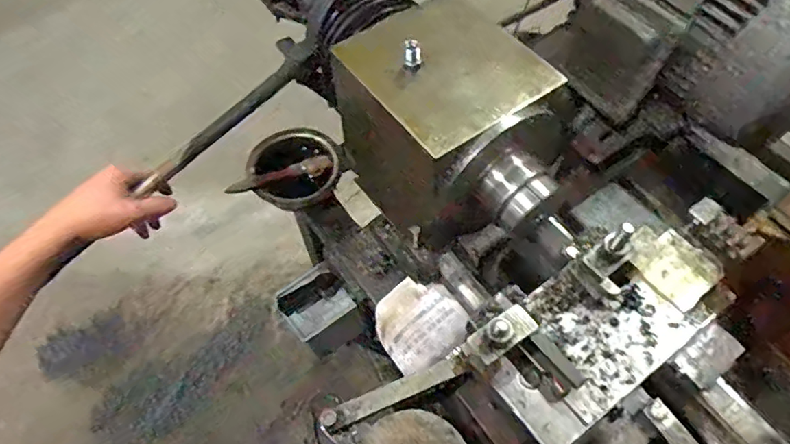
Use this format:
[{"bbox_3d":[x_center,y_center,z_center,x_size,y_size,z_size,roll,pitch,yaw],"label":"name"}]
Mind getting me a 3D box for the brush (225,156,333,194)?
[{"bbox_3d":[-0.161,-0.067,0.748,0.145,0.031,0.024,-22,60,-12],"label":"brush"}]

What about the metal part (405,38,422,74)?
[{"bbox_3d":[0.016,-0.150,0.483,0.015,0.029,0.012,-5,15,-2],"label":"metal part"}]

